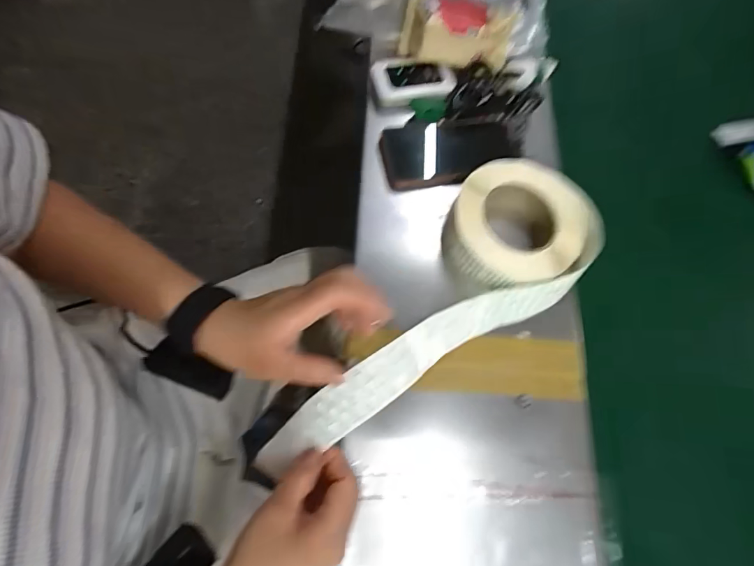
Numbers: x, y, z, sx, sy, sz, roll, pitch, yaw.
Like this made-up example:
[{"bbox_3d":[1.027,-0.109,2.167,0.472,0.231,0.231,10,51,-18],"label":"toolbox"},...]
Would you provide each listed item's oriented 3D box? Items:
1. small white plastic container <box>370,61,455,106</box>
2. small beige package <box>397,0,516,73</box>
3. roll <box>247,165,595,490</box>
[{"bbox_3d":[0.045,-0.255,0.539,0.102,0.016,0.059,-6,71,-8],"label":"small white plastic container"},{"bbox_3d":[0.099,-0.308,0.534,0.134,0.053,0.075,16,69,0],"label":"small beige package"},{"bbox_3d":[0.059,0.024,0.414,0.399,0.070,0.145,-39,76,-25],"label":"roll"}]

